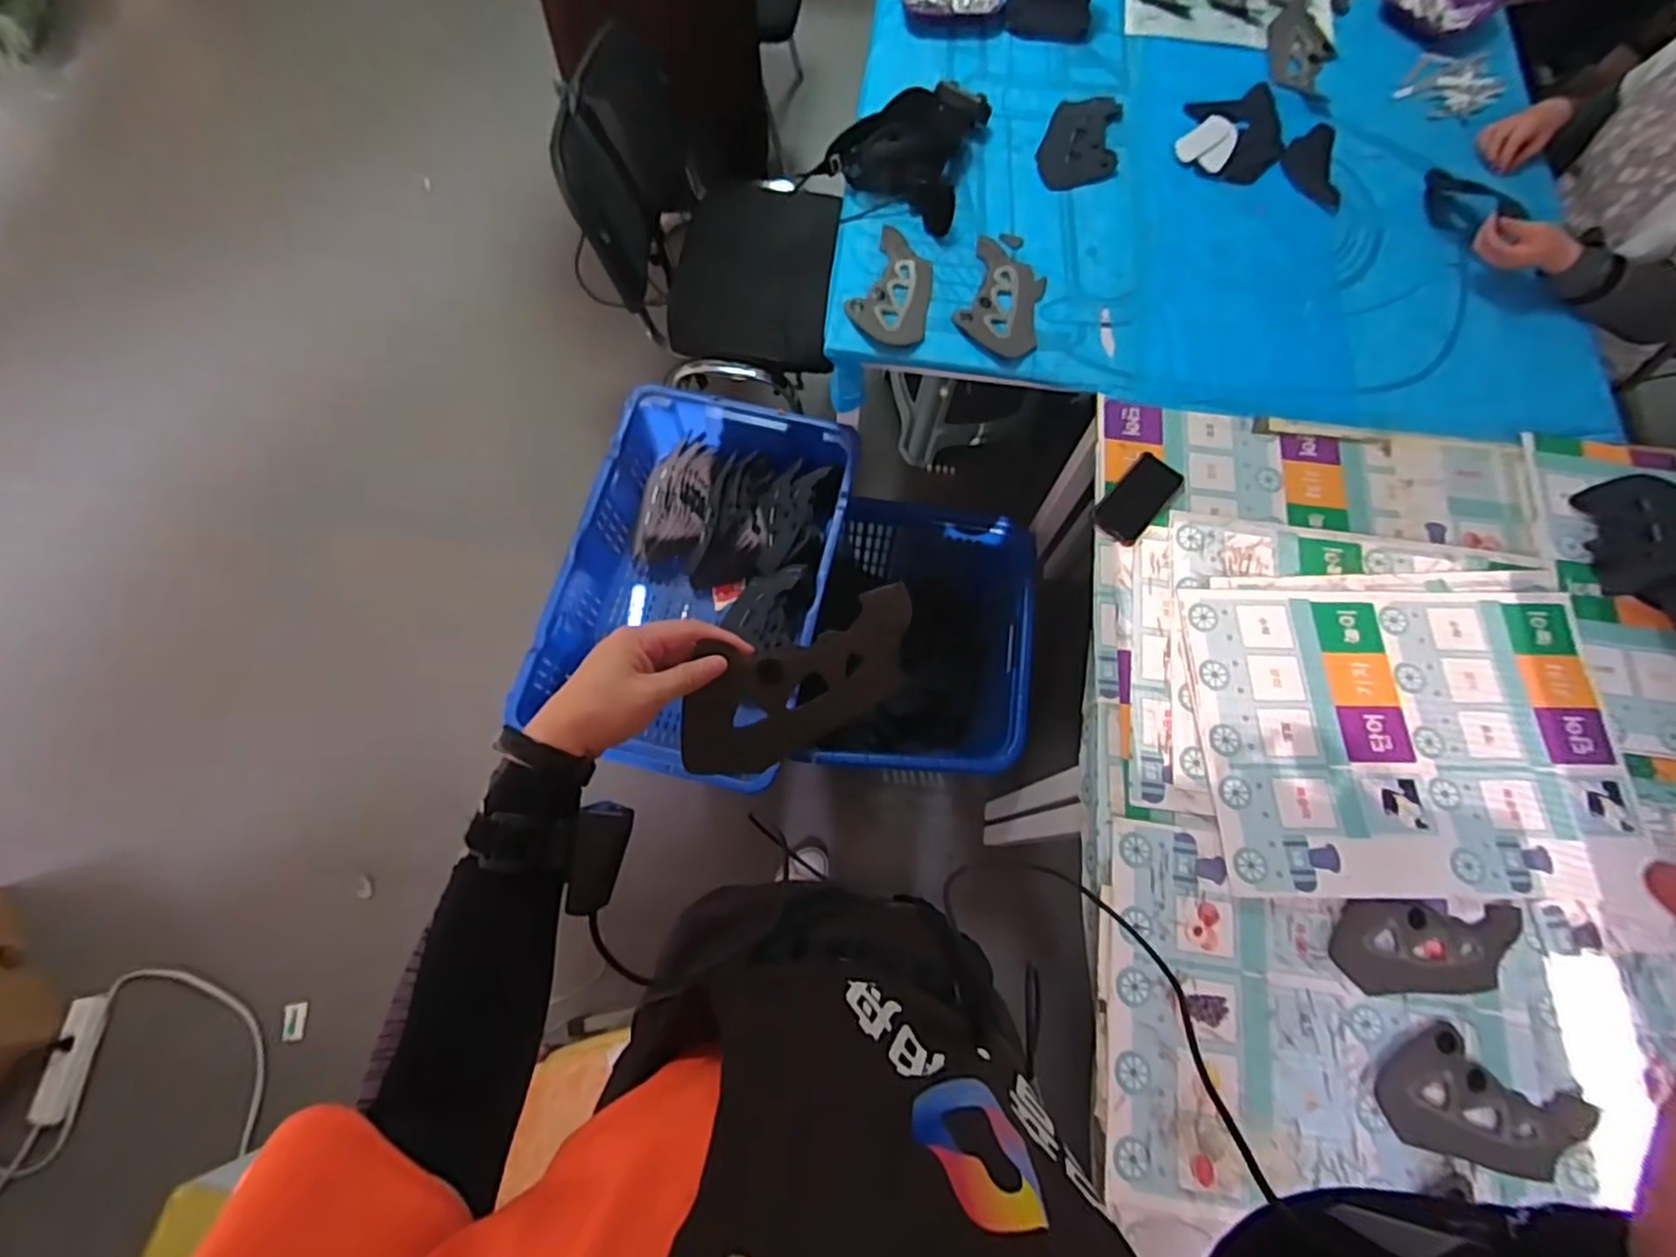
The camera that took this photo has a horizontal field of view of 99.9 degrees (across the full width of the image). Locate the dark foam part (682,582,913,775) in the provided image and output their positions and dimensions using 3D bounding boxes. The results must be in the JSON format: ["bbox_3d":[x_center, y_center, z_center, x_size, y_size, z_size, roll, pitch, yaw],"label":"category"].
[{"bbox_3d":[-0.026,0.050,0.554,0.219,0.098,0.015,-33,30,16],"label":"dark foam part"}]

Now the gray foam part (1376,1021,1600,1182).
[{"bbox_3d":[0.720,0.523,0.778,0.233,0.021,0.125,14,71,4],"label":"gray foam part"}]

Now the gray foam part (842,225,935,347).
[{"bbox_3d":[0.092,-0.533,1.100,0.121,0.015,0.200,17,71,4],"label":"gray foam part"}]

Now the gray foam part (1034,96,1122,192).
[{"bbox_3d":[0.418,-0.843,1.212,0.126,0.018,0.228,14,71,3],"label":"gray foam part"}]

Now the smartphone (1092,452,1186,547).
[{"bbox_3d":[0.428,-0.191,0.996,0.076,0.009,0.154,41,75,12],"label":"smartphone"}]

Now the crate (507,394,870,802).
[{"bbox_3d":[-0.235,-0.094,1.238,0.429,0.178,0.627,14,71,3],"label":"crate"}]

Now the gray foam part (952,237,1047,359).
[{"bbox_3d":[0.259,-0.514,1.100,0.128,0.010,0.207,18,71,5],"label":"gray foam part"}]

